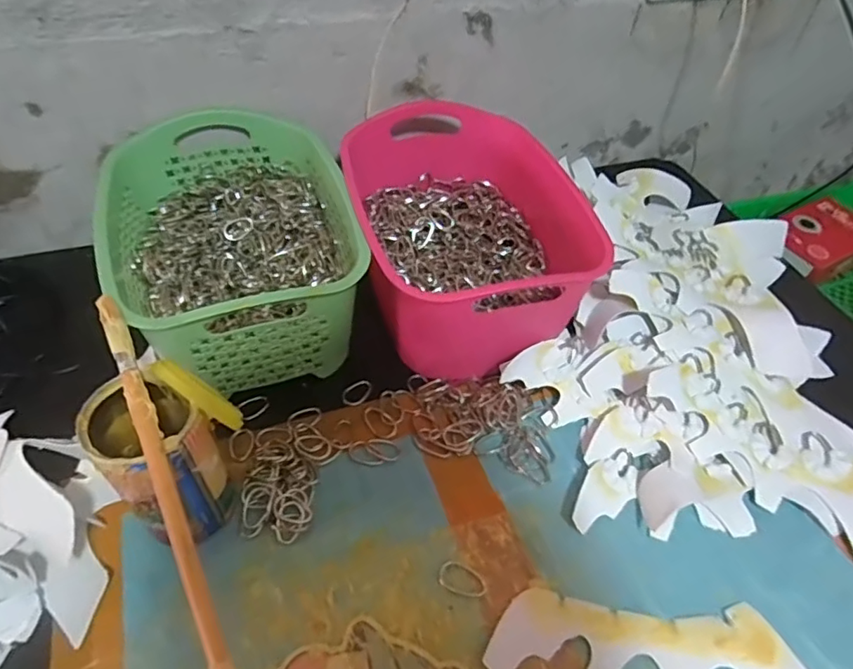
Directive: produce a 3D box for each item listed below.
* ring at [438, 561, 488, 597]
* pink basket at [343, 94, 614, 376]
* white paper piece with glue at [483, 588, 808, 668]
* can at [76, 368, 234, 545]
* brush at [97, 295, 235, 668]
[{"bbox_3d":[0.025,0.168,0.384,0.034,0.004,0.019,18,50,12],"label":"ring"},{"bbox_3d":[0.028,-0.100,0.541,0.197,0.118,0.285,-8,50,-10],"label":"pink basket"},{"bbox_3d":[0.156,0.204,0.362,0.220,0.009,0.076,13,49,6],"label":"white paper piece with glue"},{"bbox_3d":[-0.169,0.082,0.360,0.067,0.124,0.057,35,56,24],"label":"can"},{"bbox_3d":[-0.140,0.068,0.294,0.012,0.006,0.268,-22,54,-23],"label":"brush"}]

